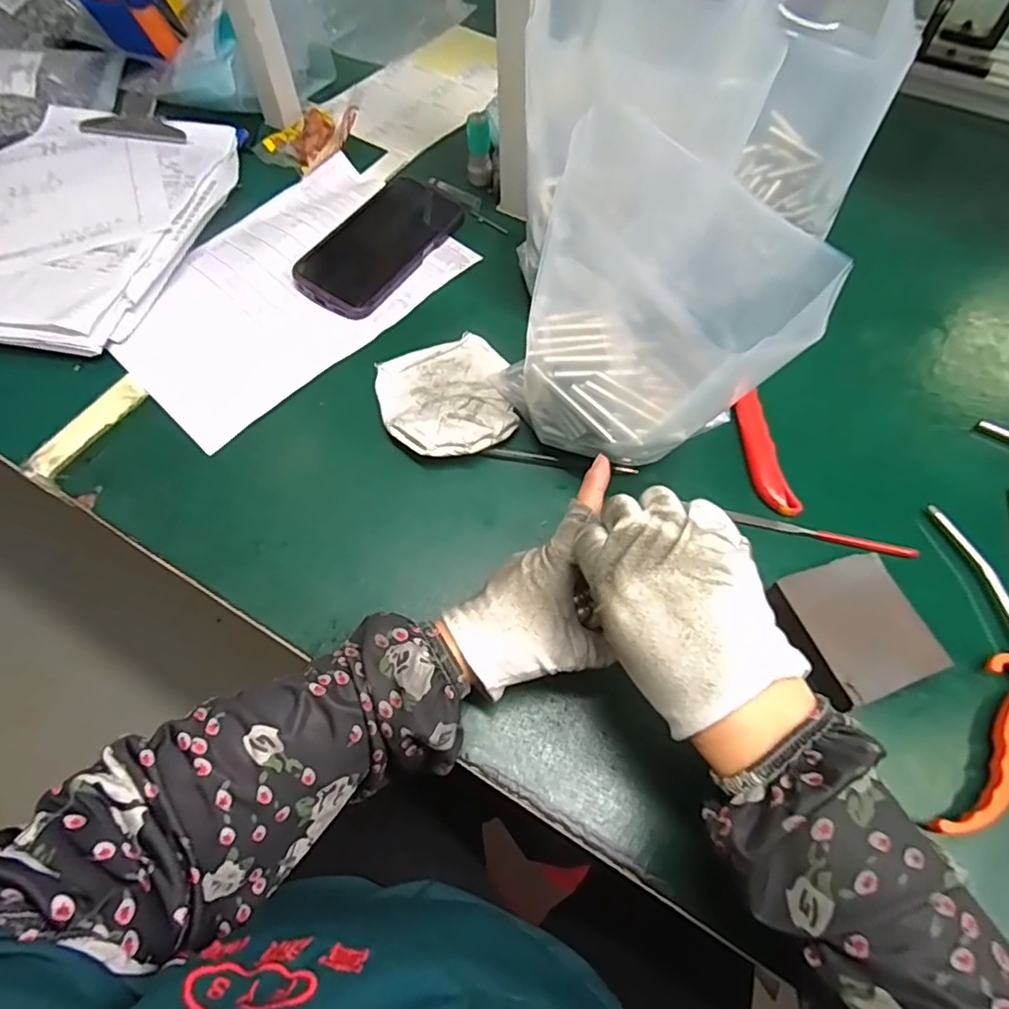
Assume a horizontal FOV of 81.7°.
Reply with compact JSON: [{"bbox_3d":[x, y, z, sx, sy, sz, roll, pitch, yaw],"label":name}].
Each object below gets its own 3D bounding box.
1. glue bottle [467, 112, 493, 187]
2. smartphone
[{"bbox_3d":[-0.024,-0.339,0.563,0.023,0.061,0.018,-3,63,1],"label":"glue bottle"},{"bbox_3d":[-0.111,-0.234,0.524,0.079,0.018,0.166,27,67,15],"label":"smartphone"}]

